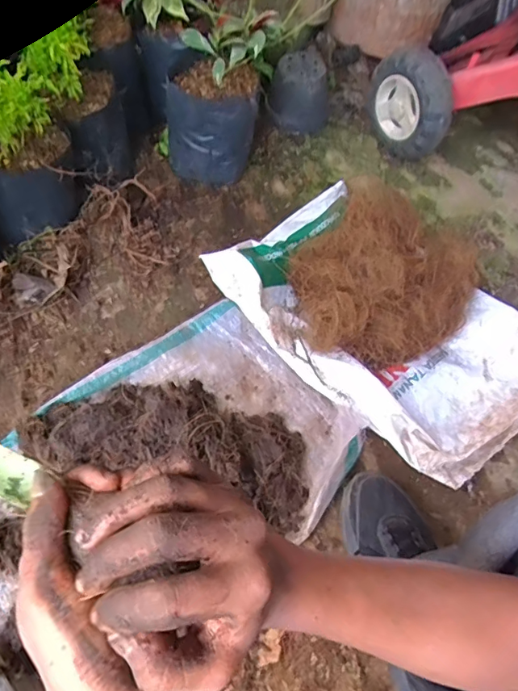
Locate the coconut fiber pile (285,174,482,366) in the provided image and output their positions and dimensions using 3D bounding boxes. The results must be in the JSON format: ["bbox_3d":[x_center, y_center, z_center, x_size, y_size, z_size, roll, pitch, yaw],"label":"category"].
[{"bbox_3d":[0.170,-0.101,0.691,0.288,0.123,0.248,-35,64,-24],"label":"coconut fiber pile"}]

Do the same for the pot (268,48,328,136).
[{"bbox_3d":[0.080,-0.499,0.924,0.116,0.111,0.118,2,55,-2],"label":"pot"}]

